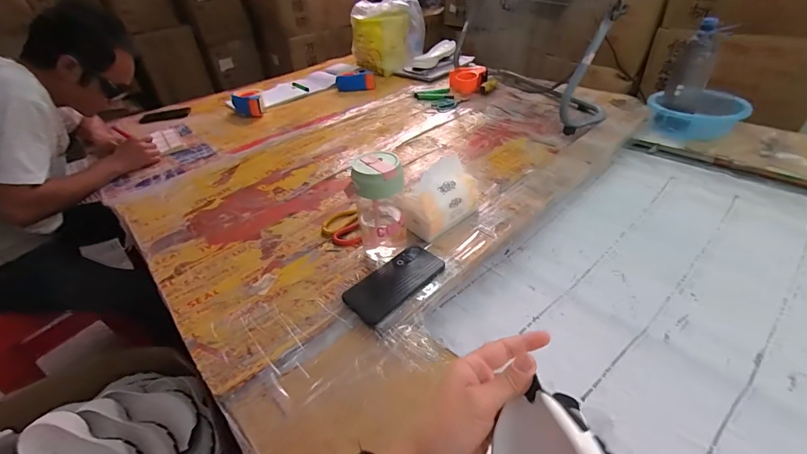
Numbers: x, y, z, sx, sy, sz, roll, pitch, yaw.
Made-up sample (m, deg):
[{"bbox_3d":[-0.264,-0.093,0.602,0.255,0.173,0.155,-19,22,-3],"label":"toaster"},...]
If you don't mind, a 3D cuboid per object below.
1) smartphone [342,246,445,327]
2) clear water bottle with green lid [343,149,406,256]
[{"bbox_3d":[-0.014,0.090,0.608,0.166,0.005,0.082,-36,52,-28],"label":"smartphone"},{"bbox_3d":[-0.044,-0.033,0.635,0.091,0.189,0.074,-7,37,1],"label":"clear water bottle with green lid"}]

